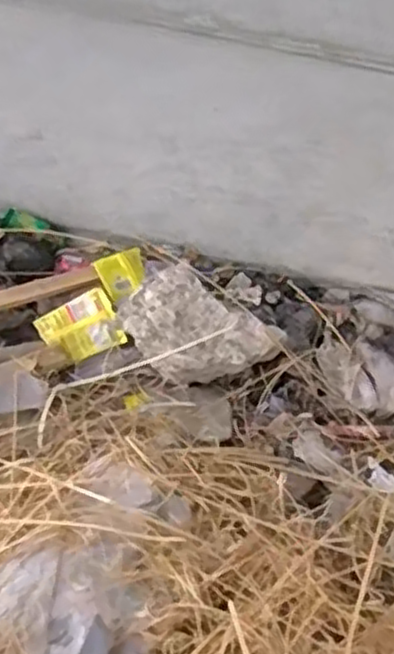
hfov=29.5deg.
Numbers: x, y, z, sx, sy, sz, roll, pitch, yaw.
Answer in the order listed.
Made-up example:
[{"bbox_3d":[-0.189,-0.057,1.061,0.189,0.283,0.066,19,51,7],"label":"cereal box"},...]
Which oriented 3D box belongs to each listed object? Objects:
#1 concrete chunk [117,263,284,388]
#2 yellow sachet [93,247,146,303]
[{"bbox_3d":[0.004,0.007,1.164,0.227,0.101,0.160,28,48,17],"label":"concrete chunk"},{"bbox_3d":[-0.125,-0.091,1.272,0.085,0.009,0.080,-20,73,-23],"label":"yellow sachet"}]

